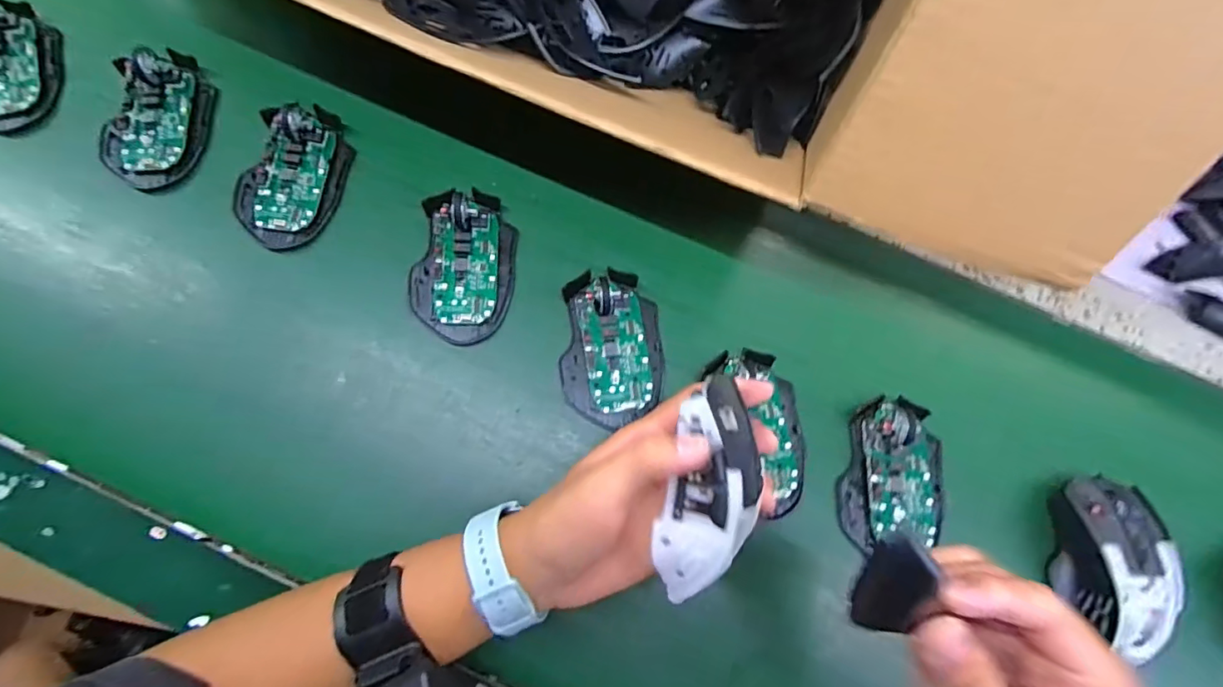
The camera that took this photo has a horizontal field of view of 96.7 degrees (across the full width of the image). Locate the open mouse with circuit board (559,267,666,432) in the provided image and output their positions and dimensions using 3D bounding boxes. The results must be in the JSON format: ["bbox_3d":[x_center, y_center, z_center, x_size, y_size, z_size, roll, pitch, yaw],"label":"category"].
[{"bbox_3d":[0.001,0.001,0.387,0.072,0.025,0.110,-5,75,-5],"label":"open mouse with circuit board"}]

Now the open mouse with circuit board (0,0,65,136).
[{"bbox_3d":[-0.470,-0.215,0.417,0.065,0.029,0.115,-13,76,-7],"label":"open mouse with circuit board"}]

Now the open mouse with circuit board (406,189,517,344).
[{"bbox_3d":[-0.109,-0.059,0.398,0.071,0.025,0.113,9,75,-1],"label":"open mouse with circuit board"}]

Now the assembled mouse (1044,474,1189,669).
[{"bbox_3d":[0.341,0.149,0.367,0.068,0.037,0.114,10,75,-1],"label":"assembled mouse"}]

